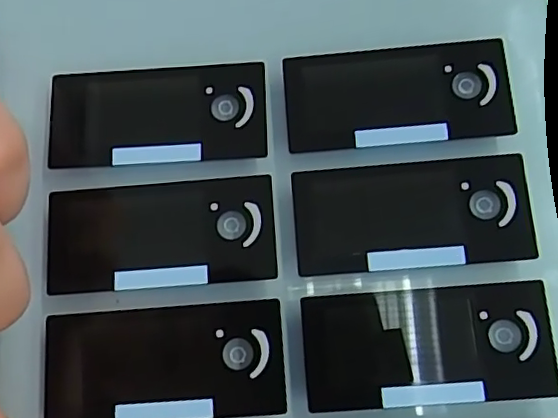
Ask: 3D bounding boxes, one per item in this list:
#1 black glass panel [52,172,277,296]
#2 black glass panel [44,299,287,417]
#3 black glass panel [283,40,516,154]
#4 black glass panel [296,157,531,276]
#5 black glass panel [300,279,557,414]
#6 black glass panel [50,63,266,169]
[{"bbox_3d":[-0.031,0.007,0.153,0.059,0.004,0.027,-4,76,3],"label":"black glass panel"},{"bbox_3d":[-0.029,0.038,0.145,0.059,0.004,0.027,-4,76,0],"label":"black glass panel"},{"bbox_3d":[0.031,-0.030,0.157,0.058,0.004,0.027,-4,76,0],"label":"black glass panel"},{"bbox_3d":[0.034,0.001,0.149,0.059,0.004,0.027,-4,76,0],"label":"black glass panel"},{"bbox_3d":[0.036,0.033,0.141,0.059,0.004,0.027,-4,76,0],"label":"black glass panel"},{"bbox_3d":[-0.034,-0.025,0.161,0.060,0.004,0.027,-3,76,6],"label":"black glass panel"}]

